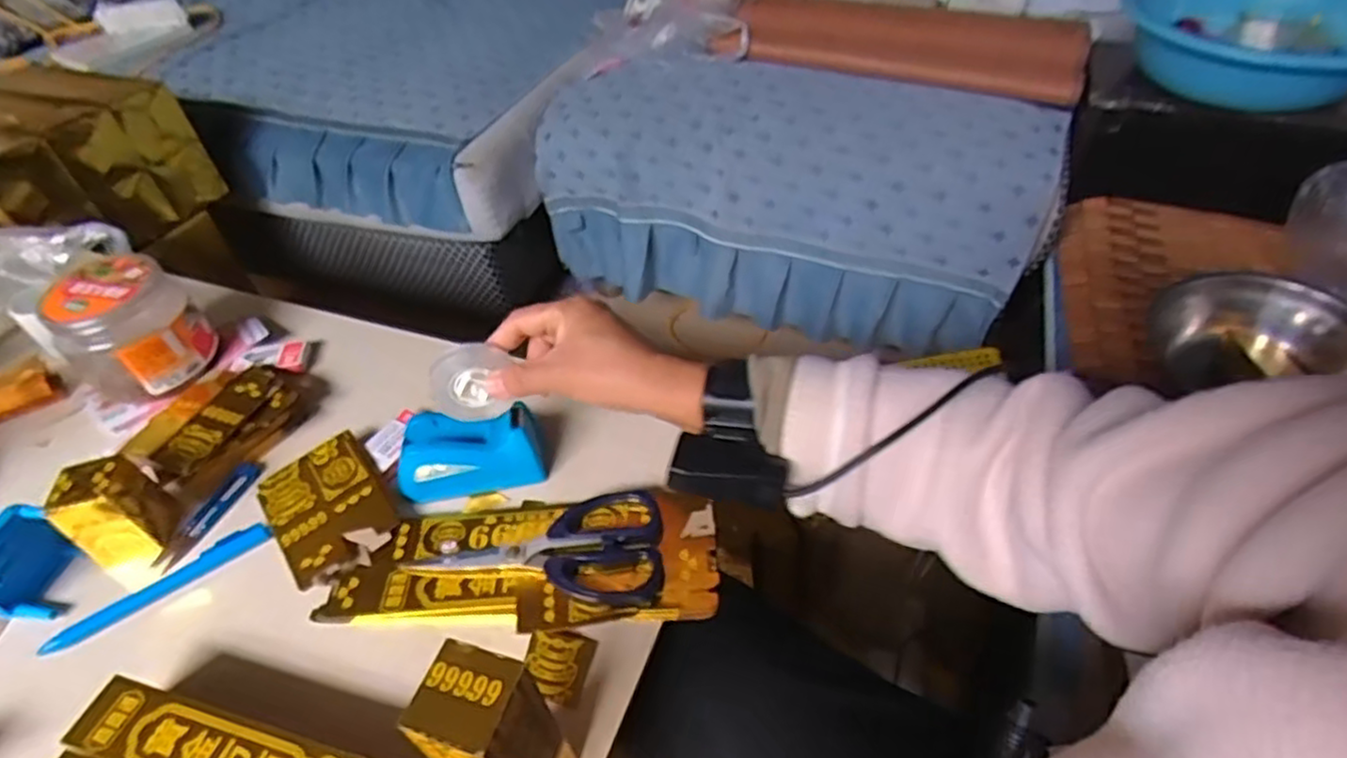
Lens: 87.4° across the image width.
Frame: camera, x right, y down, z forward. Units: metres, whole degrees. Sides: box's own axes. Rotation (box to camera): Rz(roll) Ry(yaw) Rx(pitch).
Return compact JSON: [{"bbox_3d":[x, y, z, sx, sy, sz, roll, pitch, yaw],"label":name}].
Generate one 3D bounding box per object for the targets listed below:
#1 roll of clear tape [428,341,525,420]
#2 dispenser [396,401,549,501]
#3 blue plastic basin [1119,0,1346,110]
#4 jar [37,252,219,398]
[{"bbox_3d":[-0.143,0.003,0.502,0.058,0.060,0.019,-7,46,-2],"label":"roll of clear tape"},{"bbox_3d":[-0.165,0.056,0.571,0.118,0.053,0.051,-4,46,1],"label":"dispenser"},{"bbox_3d":[0.853,-0.508,1.017,0.336,0.107,0.331,-3,46,3],"label":"blue plastic basin"},{"bbox_3d":[-0.506,-0.049,0.658,0.098,0.095,0.105,-3,46,3],"label":"jar"}]

